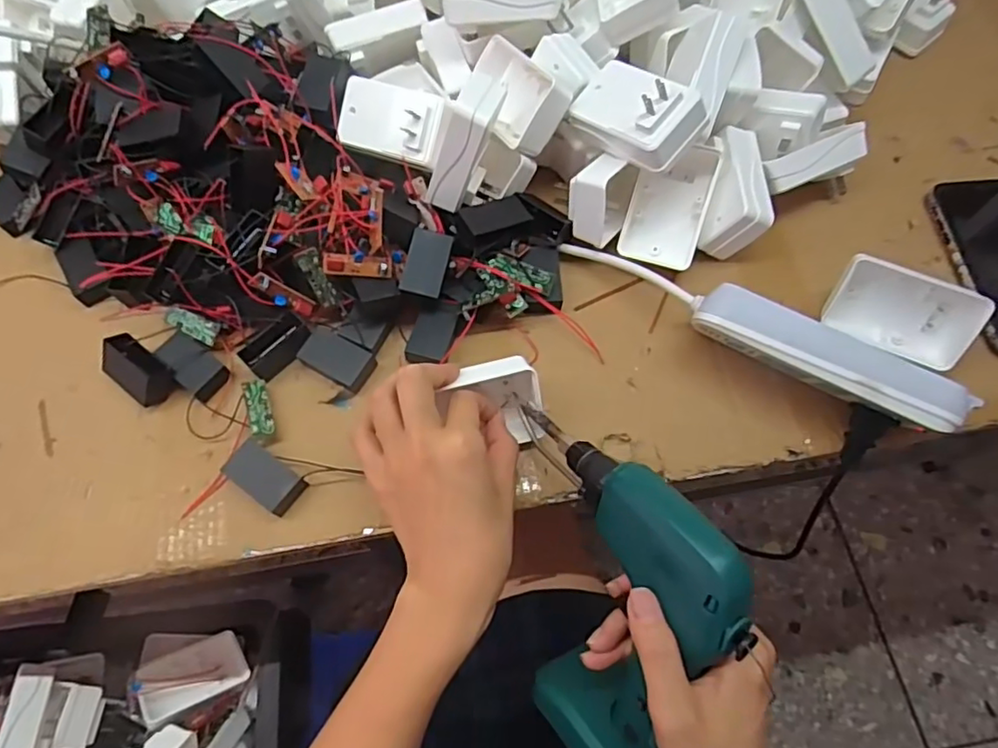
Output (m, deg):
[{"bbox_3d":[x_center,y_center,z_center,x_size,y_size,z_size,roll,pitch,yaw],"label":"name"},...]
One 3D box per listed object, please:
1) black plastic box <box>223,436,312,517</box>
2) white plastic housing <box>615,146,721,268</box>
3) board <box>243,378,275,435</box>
[{"bbox_3d":[-0.154,0.068,0.403,0.047,0.017,0.028,34,70,14],"label":"black plastic box"},{"bbox_3d":[0.130,-0.129,0.464,0.056,0.018,0.090,18,91,23],"label":"white plastic housing"},{"bbox_3d":[-0.168,0.023,0.426,0.016,0.004,0.041,-9,65,-25],"label":"board"}]

